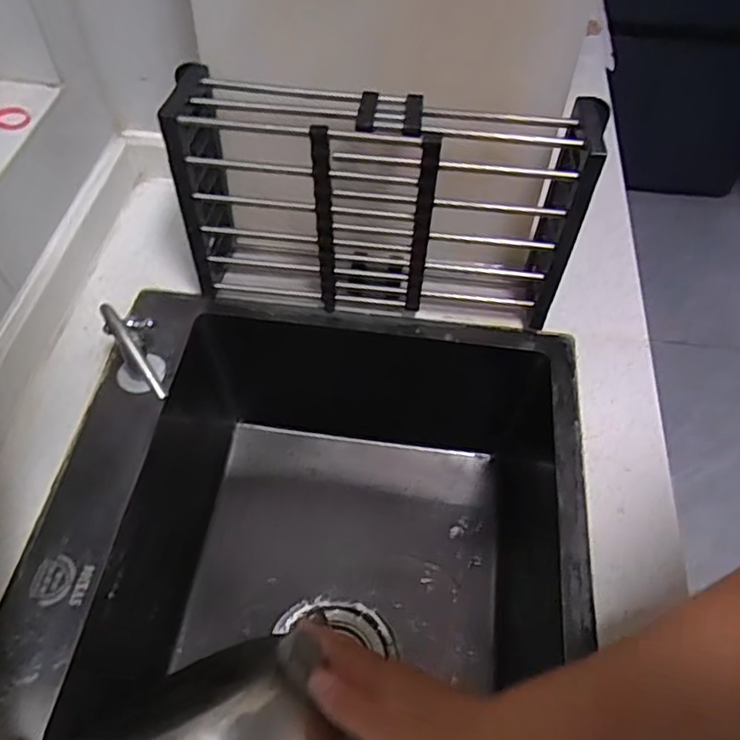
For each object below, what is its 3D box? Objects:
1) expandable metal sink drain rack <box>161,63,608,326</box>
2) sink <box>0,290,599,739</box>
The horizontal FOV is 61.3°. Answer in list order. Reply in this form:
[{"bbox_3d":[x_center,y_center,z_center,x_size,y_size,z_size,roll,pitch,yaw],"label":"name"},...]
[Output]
[{"bbox_3d":[0.010,-0.149,0.579,0.359,0.191,0.096,7,55,3],"label":"expandable metal sink drain rack"},{"bbox_3d":[-0.049,0.238,0.559,0.448,0.219,0.586,6,56,2],"label":"sink"}]

